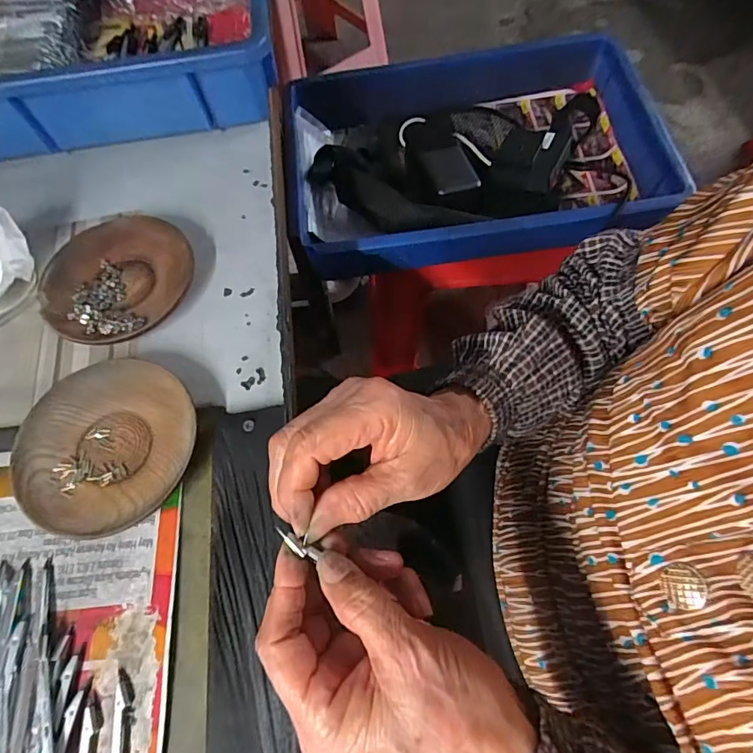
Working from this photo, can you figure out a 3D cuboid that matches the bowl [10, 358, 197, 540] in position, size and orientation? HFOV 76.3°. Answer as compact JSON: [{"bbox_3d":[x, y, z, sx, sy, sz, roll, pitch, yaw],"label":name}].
[{"bbox_3d":[-0.176,0.045,0.315,0.112,0.016,0.112,-1,64,3],"label":"bowl"}]

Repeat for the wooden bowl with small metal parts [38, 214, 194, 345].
[{"bbox_3d":[-0.201,-0.075,0.375,0.108,0.016,0.113,-1,64,3],"label":"wooden bowl with small metal parts"}]

